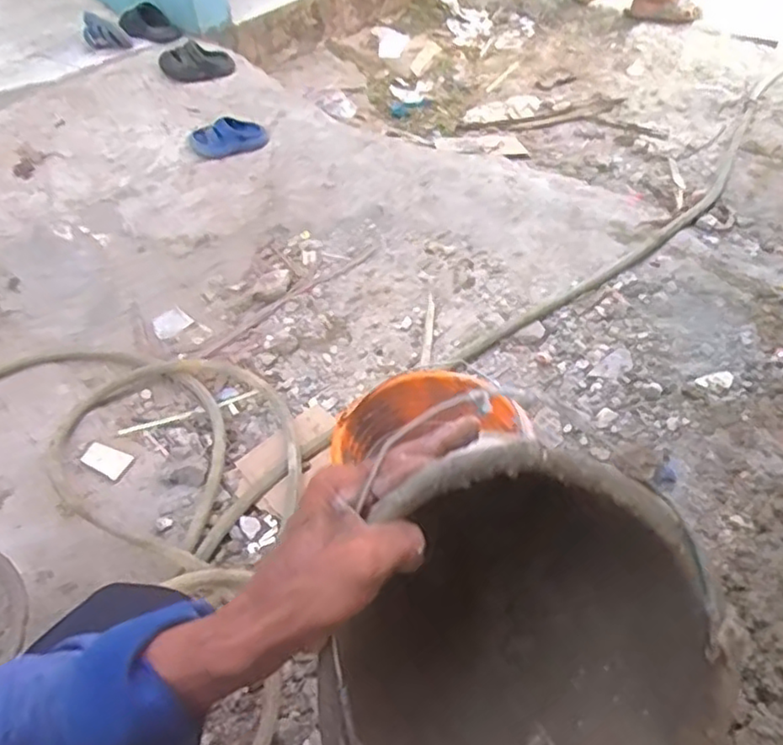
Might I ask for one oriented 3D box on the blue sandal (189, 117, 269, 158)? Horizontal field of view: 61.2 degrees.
[{"bbox_3d":[-0.394,-0.566,1.619,0.186,0.069,0.065,-12,45,-8],"label":"blue sandal"}]

